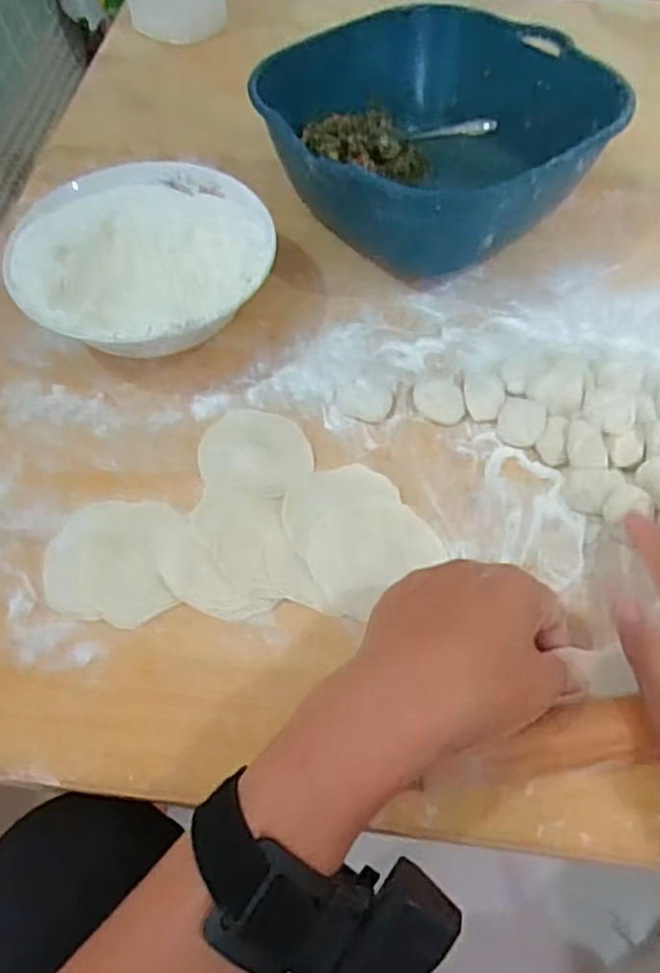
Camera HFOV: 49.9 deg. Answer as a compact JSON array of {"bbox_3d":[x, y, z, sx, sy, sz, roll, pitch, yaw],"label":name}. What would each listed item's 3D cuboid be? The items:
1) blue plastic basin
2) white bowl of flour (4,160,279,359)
[{"bbox_3d":[0.073,-0.232,0.490,0.204,0.090,0.200,-35,65,-19],"label":"blue plastic basin"},{"bbox_3d":[-0.111,-0.131,0.451,0.152,0.057,0.148,0,59,0],"label":"white bowl of flour"}]

